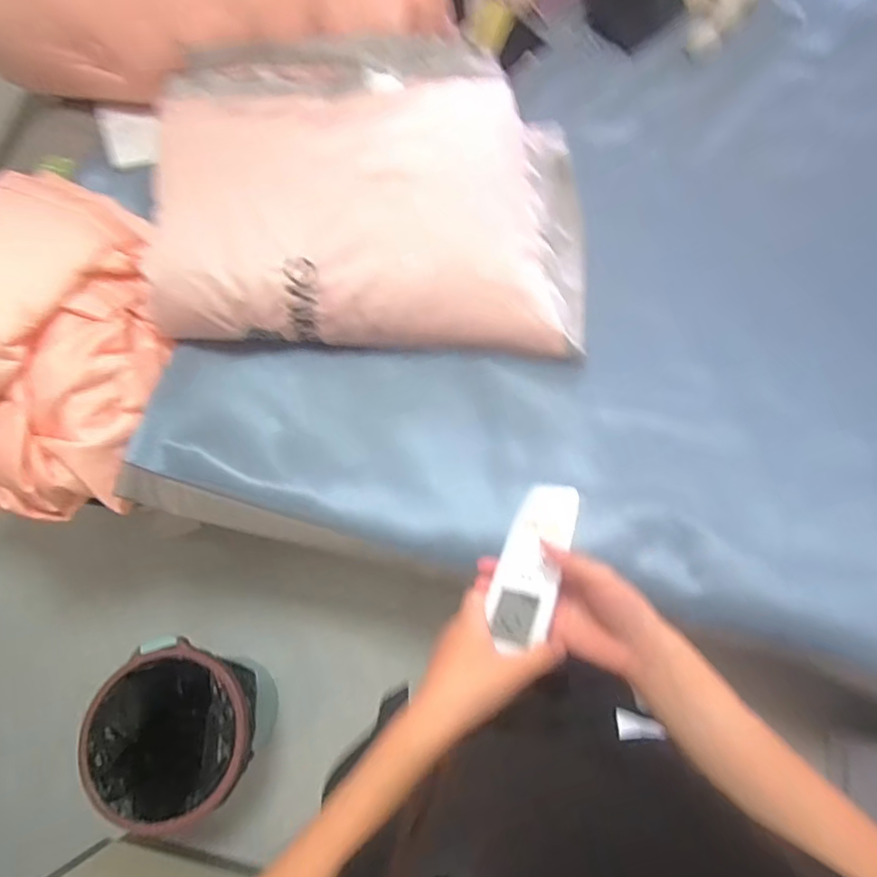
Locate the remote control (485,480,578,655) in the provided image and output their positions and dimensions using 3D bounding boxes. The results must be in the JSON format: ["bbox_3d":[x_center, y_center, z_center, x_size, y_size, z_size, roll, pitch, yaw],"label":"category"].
[{"bbox_3d":[0.078,0.098,0.454,0.049,0.022,0.146,19,59,7],"label":"remote control"}]

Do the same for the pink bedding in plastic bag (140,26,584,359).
[{"bbox_3d":[-0.103,-0.388,0.898,0.693,0.143,0.498,0,72,0],"label":"pink bedding in plastic bag"}]

